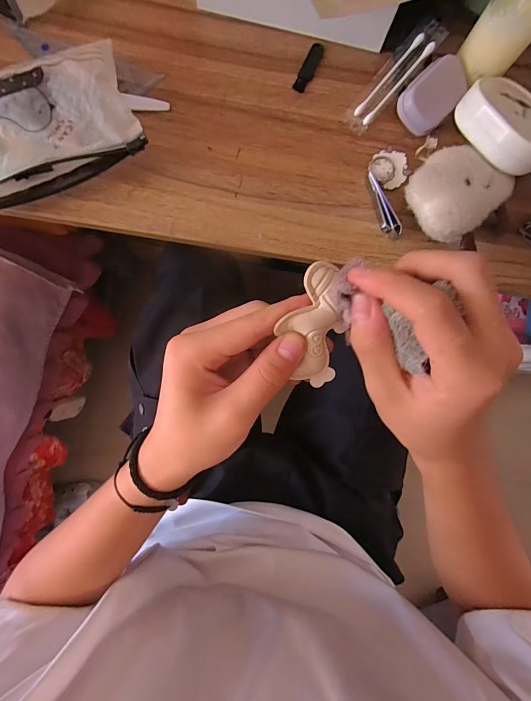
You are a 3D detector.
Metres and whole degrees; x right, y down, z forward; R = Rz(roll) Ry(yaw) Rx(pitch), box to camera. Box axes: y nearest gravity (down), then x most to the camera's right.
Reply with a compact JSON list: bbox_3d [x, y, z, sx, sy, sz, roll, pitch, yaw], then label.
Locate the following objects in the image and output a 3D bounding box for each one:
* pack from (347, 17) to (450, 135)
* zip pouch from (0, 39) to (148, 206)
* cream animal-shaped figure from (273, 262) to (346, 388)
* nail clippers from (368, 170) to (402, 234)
[{"bbox_3d":[0.105,-0.226,0.292,0.025,0.009,0.093,45,104,1],"label":"pack"},{"bbox_3d":[-0.182,-0.166,0.271,0.161,0.034,0.087,-21,88,-4],"label":"zip pouch"},{"bbox_3d":[0.027,-0.012,0.201,0.036,0.009,0.073,-2,113,-3],"label":"cream animal-shaped figure"},{"bbox_3d":[0.096,-0.118,0.290,0.013,0.011,0.052,-26,88,-4],"label":"nail clippers"}]

